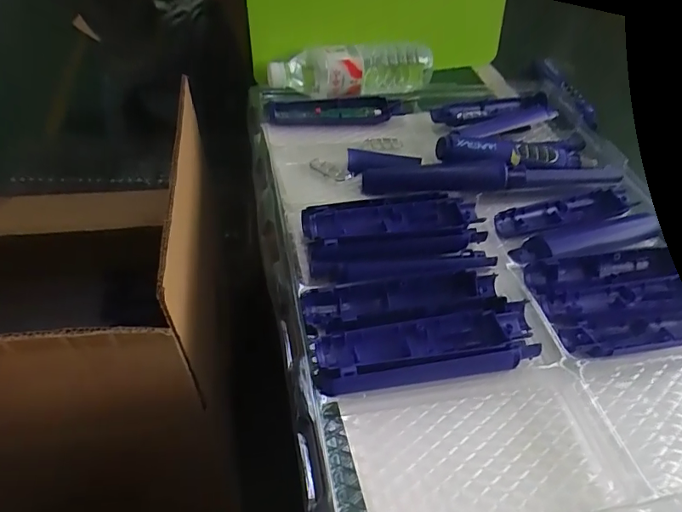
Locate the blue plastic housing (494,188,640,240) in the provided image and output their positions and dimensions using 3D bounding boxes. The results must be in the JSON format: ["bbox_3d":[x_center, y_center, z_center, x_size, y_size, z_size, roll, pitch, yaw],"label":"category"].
[{"bbox_3d":[0.239,-0.046,0.524,0.172,0.013,0.032,-12,48,-16],"label":"blue plastic housing"}]

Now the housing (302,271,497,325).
[{"bbox_3d":[0.052,0.038,0.414,0.164,0.026,0.036,-6,47,-11],"label":"housing"}]

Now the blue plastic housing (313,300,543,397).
[{"bbox_3d":[0.069,0.075,0.380,0.179,0.031,0.053,-7,47,-12],"label":"blue plastic housing"}]

